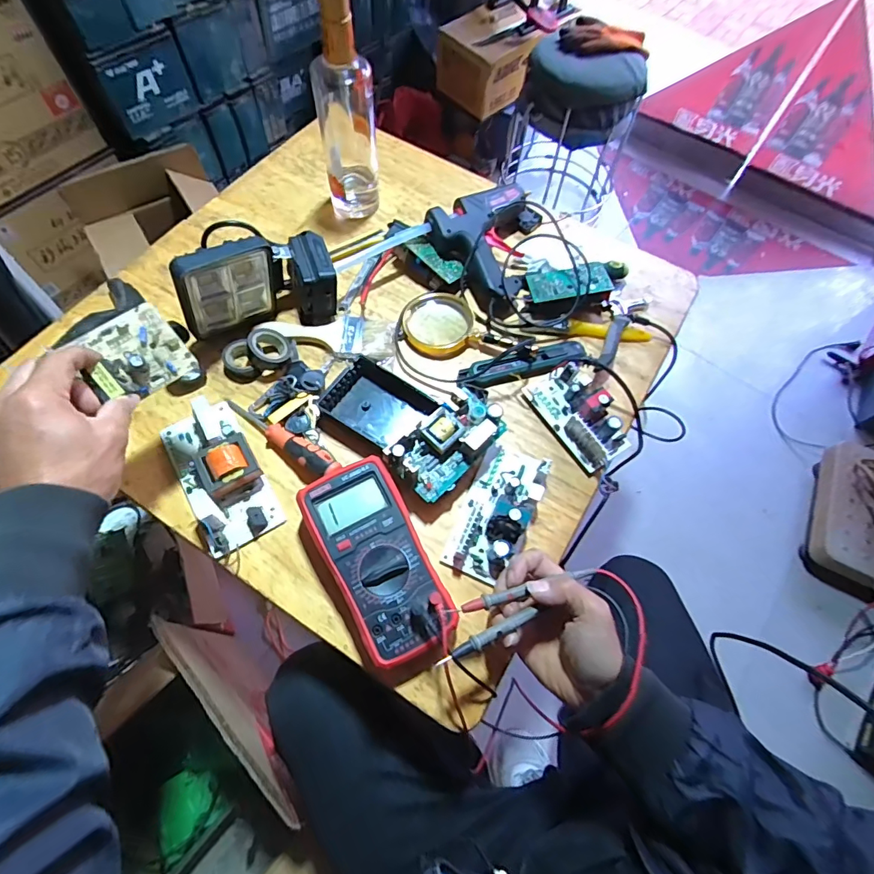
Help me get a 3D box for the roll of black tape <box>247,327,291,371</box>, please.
[{"bbox_3d":[-0.200,-0.103,0.550,0.049,0.019,0.045,15,67,-38],"label":"roll of black tape"}]

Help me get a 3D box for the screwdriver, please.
[{"bbox_3d":[-0.169,-0.005,0.511,0.155,0.030,0.030,36,68,13],"label":"screwdriver"}]

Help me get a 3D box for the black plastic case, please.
[{"bbox_3d":[-0.071,-0.037,0.534,0.106,0.025,0.090,38,69,14],"label":"black plastic case"}]

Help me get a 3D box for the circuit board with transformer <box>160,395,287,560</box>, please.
[{"bbox_3d":[-0.231,0.031,0.487,0.085,0.038,0.171,-28,69,-15],"label":"circuit board with transformer"}]

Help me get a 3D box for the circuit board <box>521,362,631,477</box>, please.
[{"bbox_3d":[0.166,-0.029,0.540,0.070,0.042,0.127,-31,70,-16],"label":"circuit board"}]

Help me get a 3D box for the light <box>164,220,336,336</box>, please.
[{"bbox_3d":[-0.211,-0.190,0.546,0.172,0.108,0.089,-14,66,-10],"label":"light"}]

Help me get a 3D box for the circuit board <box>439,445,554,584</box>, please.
[{"bbox_3d":[0.066,0.073,0.483,0.075,0.043,0.150,27,66,9],"label":"circuit board"}]

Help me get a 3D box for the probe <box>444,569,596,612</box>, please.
[{"bbox_3d":[0.076,0.135,0.407,0.137,0.012,0.009,-11,66,-14],"label":"probe"}]

